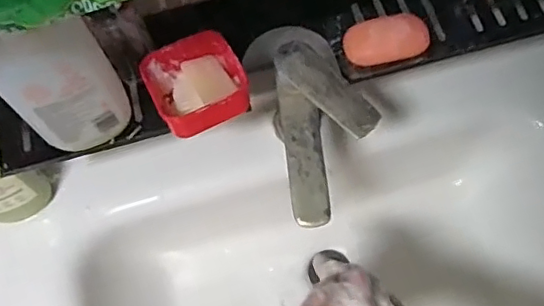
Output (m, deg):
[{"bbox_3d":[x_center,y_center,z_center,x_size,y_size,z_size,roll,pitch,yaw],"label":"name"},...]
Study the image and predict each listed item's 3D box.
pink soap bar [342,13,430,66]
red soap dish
[{"bbox_3d":[0.113,-0.111,0.556,0.080,0.021,0.044,-7,67,0],"label":"pink soap bar"},{"bbox_3d":[-0.070,-0.063,0.538,0.086,0.033,0.100,-28,69,-8],"label":"red soap dish"}]

